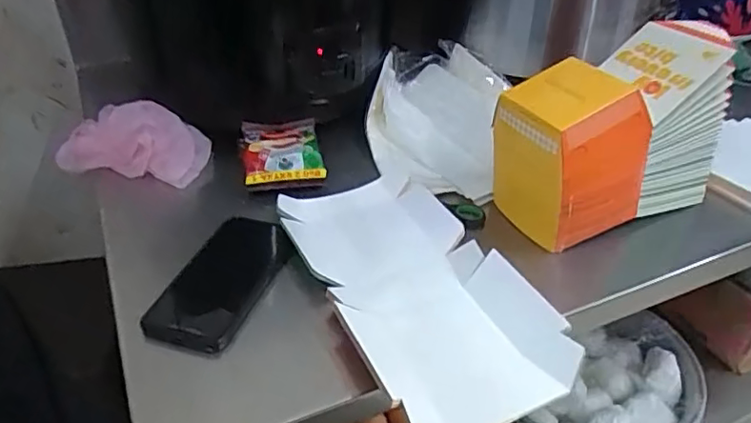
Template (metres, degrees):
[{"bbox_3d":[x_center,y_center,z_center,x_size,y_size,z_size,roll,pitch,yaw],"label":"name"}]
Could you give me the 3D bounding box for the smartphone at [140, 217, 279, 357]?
[{"bbox_3d":[-0.148,0.068,0.566,0.081,0.012,0.161,16,44,12],"label":"smartphone"}]

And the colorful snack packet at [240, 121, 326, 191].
[{"bbox_3d":[-0.114,-0.067,0.713,0.095,0.033,0.122,-8,38,-12],"label":"colorful snack packet"}]

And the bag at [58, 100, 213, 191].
[{"bbox_3d":[-0.296,-0.090,0.714,0.172,0.077,0.078,5,37,6],"label":"bag"}]

